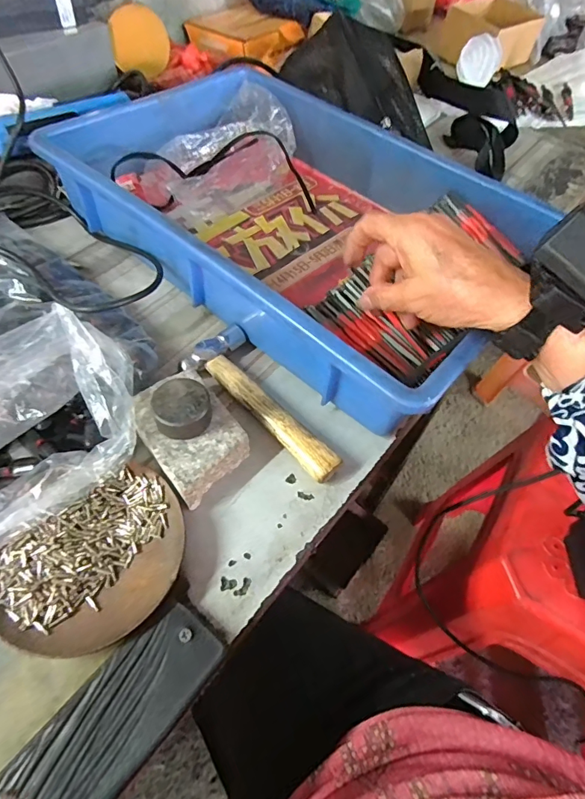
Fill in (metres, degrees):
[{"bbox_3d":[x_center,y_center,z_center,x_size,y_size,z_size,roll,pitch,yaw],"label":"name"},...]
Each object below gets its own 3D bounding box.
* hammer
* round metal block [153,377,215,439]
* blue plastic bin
[{"bbox_3d":[-0.015,-0.002,0.355,0.148,0.019,0.058,37,60,20],"label":"hammer"},{"bbox_3d":[-0.074,0.006,0.308,0.037,0.023,0.034,2,54,-3],"label":"round metal block"},{"bbox_3d":[0.005,-0.186,0.439,0.436,0.077,0.286,37,59,20],"label":"blue plastic bin"}]

